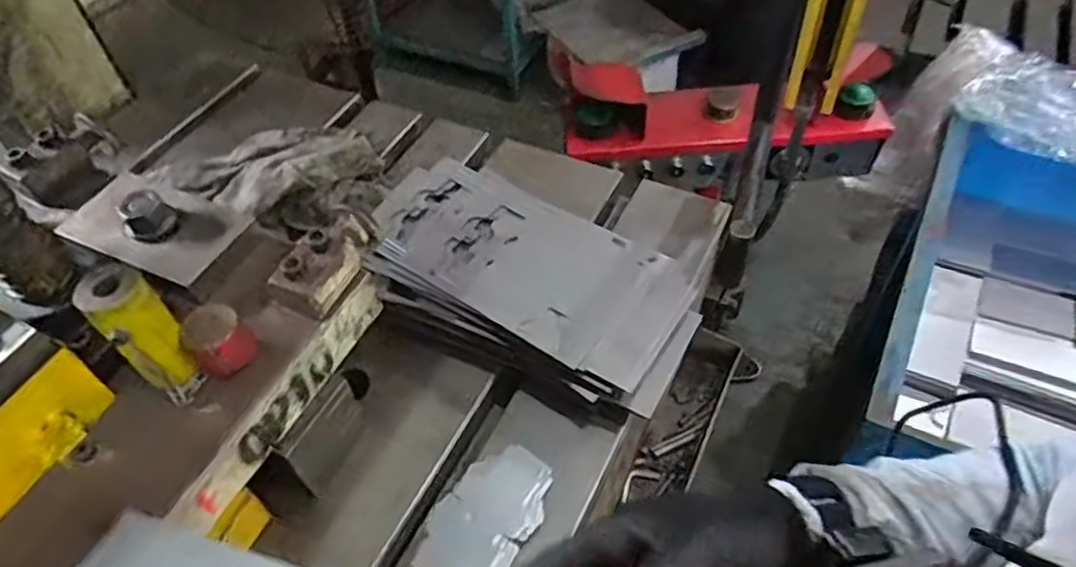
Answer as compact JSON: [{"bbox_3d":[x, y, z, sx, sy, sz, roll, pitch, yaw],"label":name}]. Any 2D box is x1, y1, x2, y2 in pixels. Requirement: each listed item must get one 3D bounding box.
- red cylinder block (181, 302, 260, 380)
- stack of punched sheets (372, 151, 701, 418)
[{"bbox_3d":[-0.225,0.039,0.494,0.040,0.034,0.042,-38,57,-23],"label":"red cylinder block"},{"bbox_3d":[-0.014,-0.013,0.655,0.329,0.040,0.168,23,57,22],"label":"stack of punched sheets"}]

